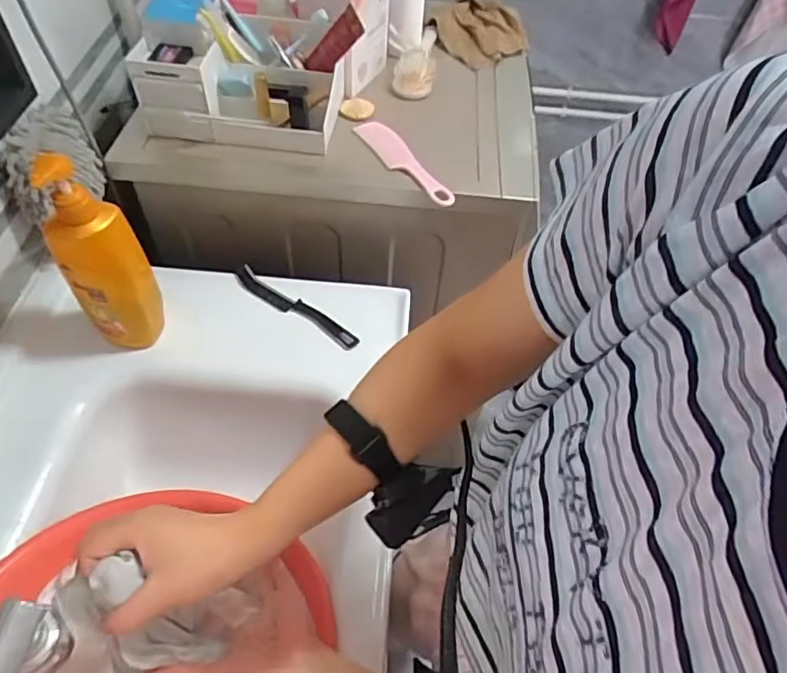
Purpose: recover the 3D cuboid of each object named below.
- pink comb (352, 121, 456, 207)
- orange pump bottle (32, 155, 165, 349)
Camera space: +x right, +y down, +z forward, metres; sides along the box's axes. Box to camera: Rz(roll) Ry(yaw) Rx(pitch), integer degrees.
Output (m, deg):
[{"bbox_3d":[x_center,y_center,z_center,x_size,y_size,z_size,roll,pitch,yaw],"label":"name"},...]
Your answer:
[{"bbox_3d":[0.012,-0.246,0.814,0.045,0.009,0.208,-24,57,-20],"label":"pink comb"},{"bbox_3d":[-0.329,-0.088,0.659,0.086,0.275,0.061,-24,57,-21],"label":"orange pump bottle"}]

